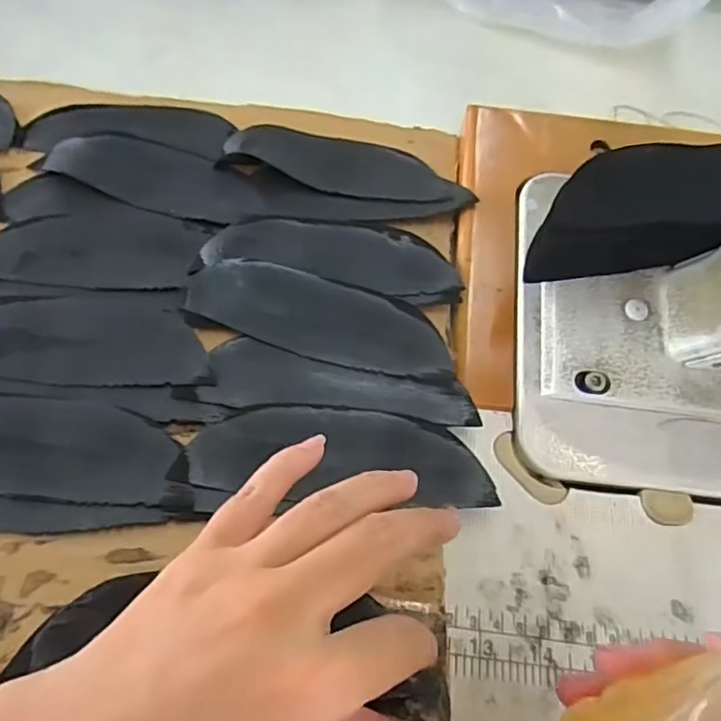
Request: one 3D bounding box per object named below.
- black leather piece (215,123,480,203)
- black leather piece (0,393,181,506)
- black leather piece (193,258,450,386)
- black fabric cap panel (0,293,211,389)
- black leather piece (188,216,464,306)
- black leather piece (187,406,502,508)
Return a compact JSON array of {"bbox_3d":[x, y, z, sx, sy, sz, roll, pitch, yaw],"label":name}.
[{"bbox_3d":[-0.007,-0.120,0.363,0.143,0.010,0.044,10,60,0],"label":"black leather piece"},{"bbox_3d":[-0.147,0.038,0.270,0.124,0.007,0.045,6,60,-2],"label":"black leather piece"},{"bbox_3d":[-0.019,-0.022,0.309,0.135,0.005,0.042,18,70,3],"label":"black leather piece"},{"bbox_3d":[-0.142,-0.010,0.295,0.129,0.008,0.049,-1,61,-6],"label":"black fabric cap panel"},{"bbox_3d":[-0.015,-0.059,0.327,0.137,0.006,0.045,9,60,0],"label":"black leather piece"},{"bbox_3d":[-0.008,0.043,0.278,0.134,0.004,0.044,4,57,-4],"label":"black leather piece"}]

